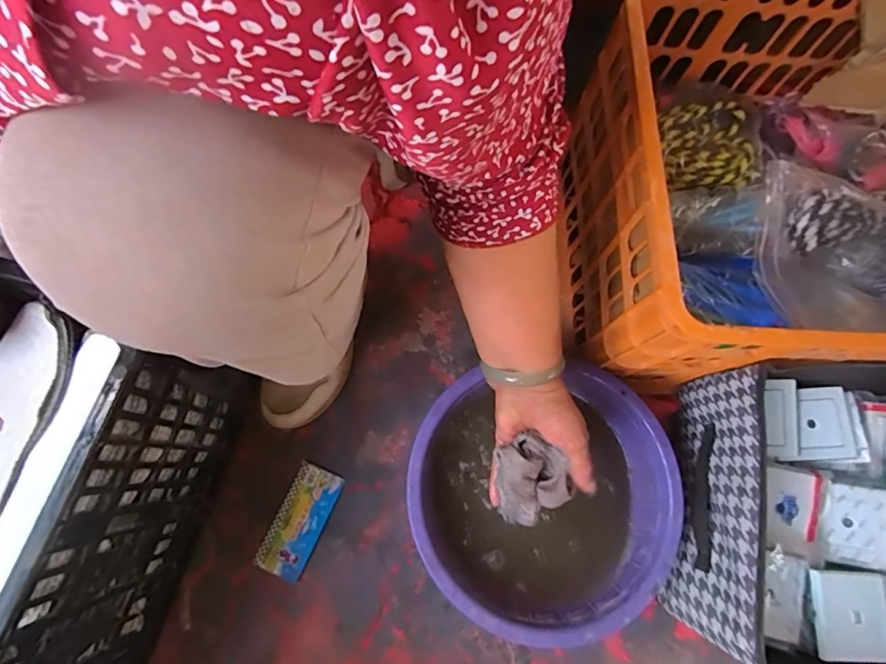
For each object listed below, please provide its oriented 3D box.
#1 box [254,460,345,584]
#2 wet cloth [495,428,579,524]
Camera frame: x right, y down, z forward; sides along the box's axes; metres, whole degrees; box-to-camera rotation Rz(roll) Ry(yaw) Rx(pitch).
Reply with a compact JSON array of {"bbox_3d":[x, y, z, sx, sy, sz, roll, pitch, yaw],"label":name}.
[{"bbox_3d":[-0.173,0.229,0.583,0.056,0.011,0.127,23,76,5],"label":"box"},{"bbox_3d":[0.075,0.142,0.451,0.069,0.048,0.071,-36,78,-10],"label":"wet cloth"}]

